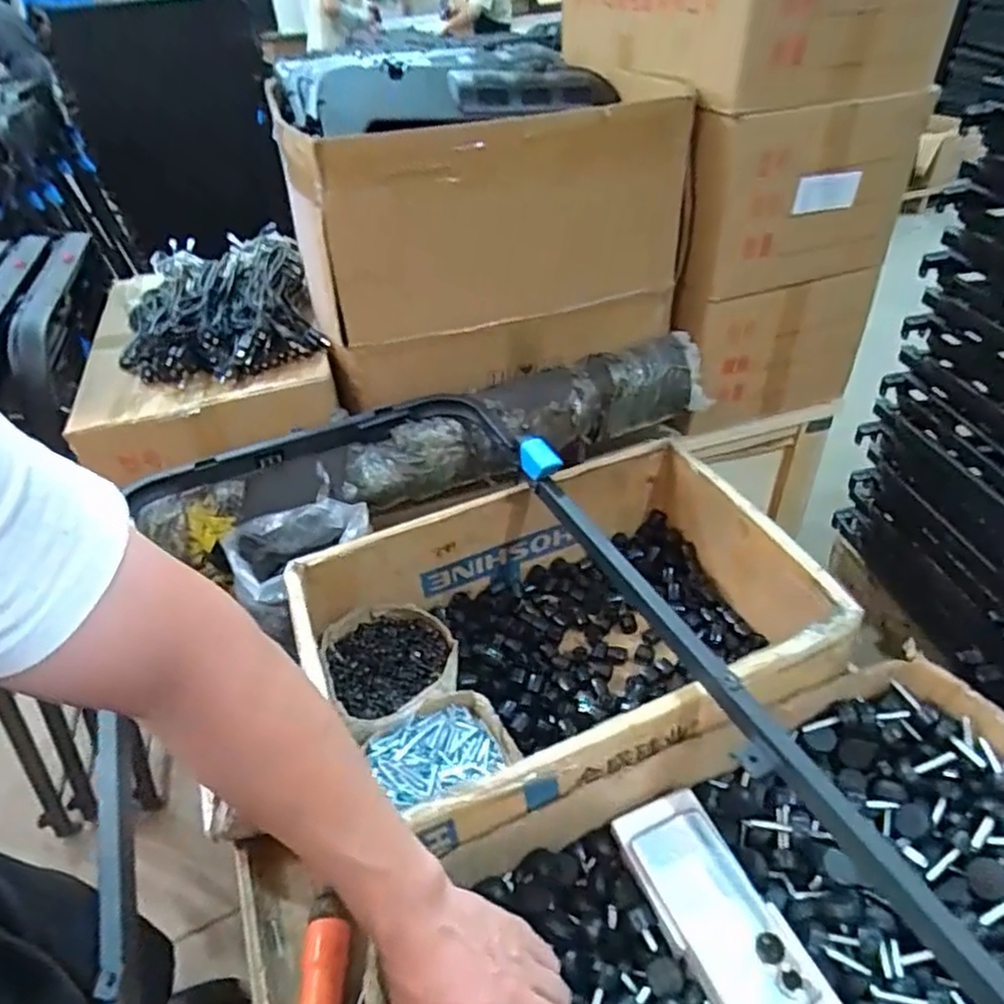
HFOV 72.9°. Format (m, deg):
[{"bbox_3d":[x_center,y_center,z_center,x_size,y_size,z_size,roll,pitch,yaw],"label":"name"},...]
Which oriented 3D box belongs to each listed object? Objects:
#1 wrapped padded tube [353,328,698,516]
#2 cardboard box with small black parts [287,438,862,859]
[{"bbox_3d":[0.043,-0.128,1.037,0.590,0.109,0.123,-23,43,-20],"label":"wrapped padded tube"},{"bbox_3d":[0.064,0.154,0.770,0.519,0.164,0.364,-21,42,-18],"label":"cardboard box with small black parts"}]

